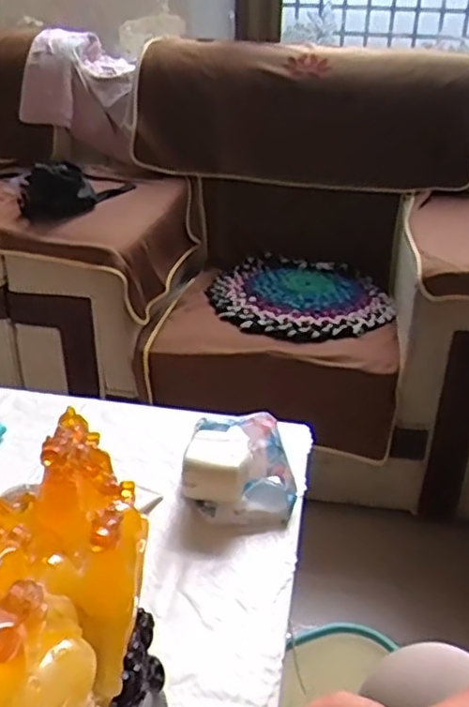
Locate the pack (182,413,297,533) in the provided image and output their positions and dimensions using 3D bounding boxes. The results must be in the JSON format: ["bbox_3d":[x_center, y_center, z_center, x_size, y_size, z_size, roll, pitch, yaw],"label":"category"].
[{"bbox_3d":[0.009,0.116,0.718,0.116,0.062,0.138,4,28,2],"label":"pack"}]

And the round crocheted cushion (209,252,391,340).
[{"bbox_3d":[0.152,-0.140,1.538,0.407,0.042,0.417,2,28,-1],"label":"round crocheted cushion"}]

